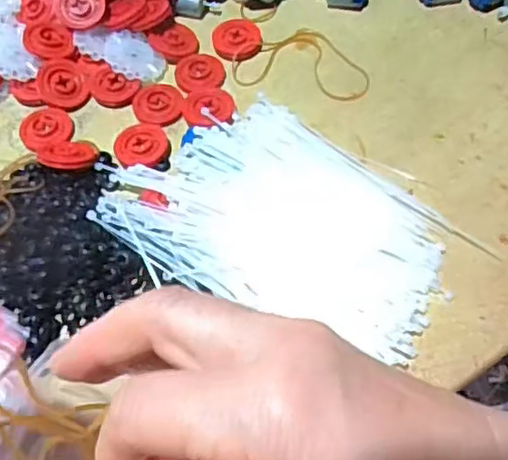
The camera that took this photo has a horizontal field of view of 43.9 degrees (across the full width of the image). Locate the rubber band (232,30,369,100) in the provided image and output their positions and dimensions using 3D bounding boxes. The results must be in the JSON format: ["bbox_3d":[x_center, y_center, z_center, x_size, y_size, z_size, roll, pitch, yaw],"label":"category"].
[{"bbox_3d":[0.033,-0.114,0.422,0.090,0.006,0.058,12,64,6],"label":"rubber band"}]

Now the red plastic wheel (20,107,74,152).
[{"bbox_3d":[-0.131,-0.064,0.397,0.032,0.006,0.030,0,64,0],"label":"red plastic wheel"}]

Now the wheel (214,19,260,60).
[{"bbox_3d":[-0.010,-0.128,0.426,0.031,0.011,0.028,-17,65,-8],"label":"wheel"}]

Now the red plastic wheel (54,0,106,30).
[{"bbox_3d":[-0.116,-0.150,0.421,0.034,0.008,0.032,10,90,5],"label":"red plastic wheel"}]

